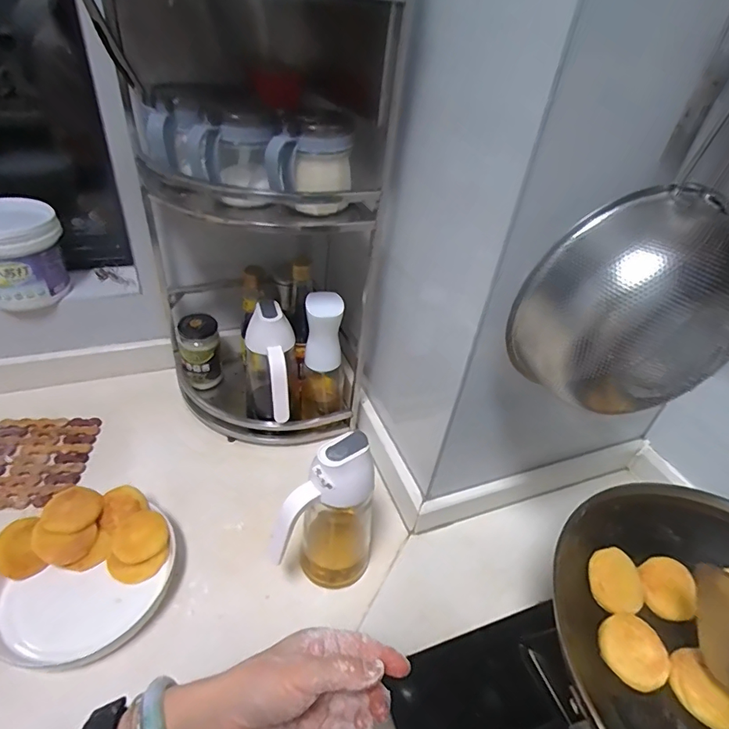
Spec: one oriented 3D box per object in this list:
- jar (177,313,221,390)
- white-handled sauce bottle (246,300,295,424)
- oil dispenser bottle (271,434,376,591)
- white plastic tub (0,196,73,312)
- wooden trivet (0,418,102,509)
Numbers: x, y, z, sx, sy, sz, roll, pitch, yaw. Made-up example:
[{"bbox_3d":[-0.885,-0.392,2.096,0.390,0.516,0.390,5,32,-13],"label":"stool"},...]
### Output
[{"bbox_3d":[-0.268,-0.020,0.748,0.061,0.112,0.057,-11,42,-22],"label":"jar"},{"bbox_3d":[-0.132,0.020,0.644,0.068,0.189,0.105,-2,40,-12],"label":"white-handled sauce bottle"},{"bbox_3d":[-0.043,0.170,0.498,0.116,0.200,0.068,1,39,-8],"label":"oil dispenser bottle"},{"bbox_3d":[-0.496,-0.156,0.651,0.124,0.124,0.106,-23,48,-33],"label":"white plastic tub"},{"bbox_3d":[-0.459,0.131,0.636,0.135,0.015,0.146,-1,39,-11],"label":"wooden trivet"}]

